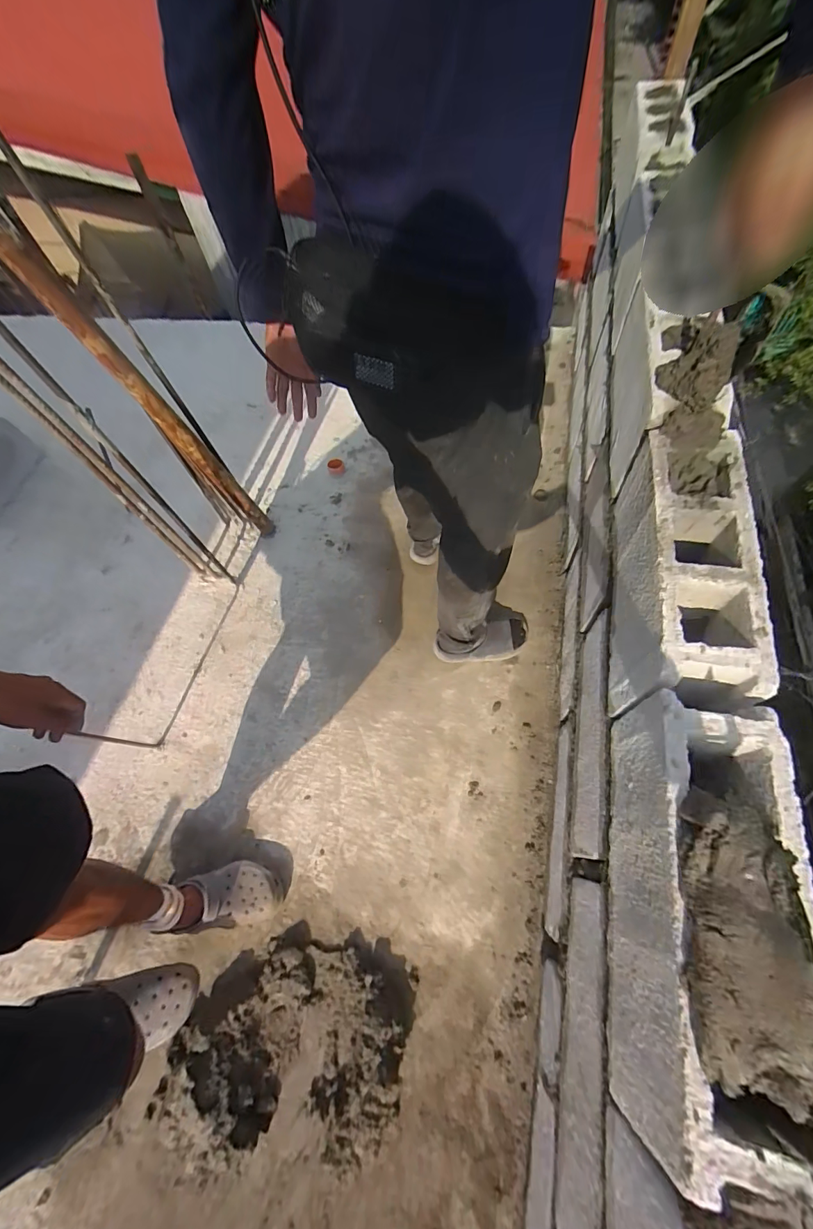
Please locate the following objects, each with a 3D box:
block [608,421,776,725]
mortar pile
[{"bbox_3d":[0.396,-0.055,0.660,0.128,0.184,0.395,7,65,10],"label":"block"},{"bbox_3d":[-0.242,0.837,0.850,0.483,0.079,0.323,-7,64,3],"label":"mortar pile"}]

